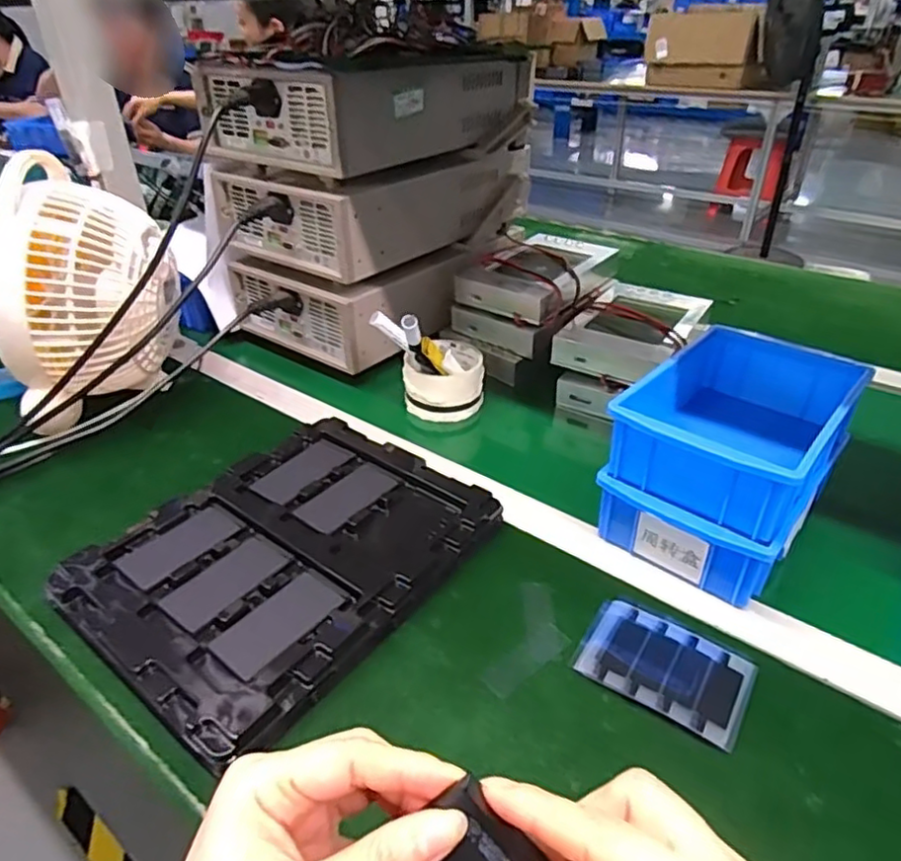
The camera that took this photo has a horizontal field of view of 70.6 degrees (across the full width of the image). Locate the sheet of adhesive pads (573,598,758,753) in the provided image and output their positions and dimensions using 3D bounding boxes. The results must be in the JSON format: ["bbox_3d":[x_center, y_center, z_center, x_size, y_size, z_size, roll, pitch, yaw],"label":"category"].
[{"bbox_3d":[0.140,0.152,0.416,0.103,0.007,0.072,22,41,30],"label":"sheet of adhesive pads"}]

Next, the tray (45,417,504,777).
[{"bbox_3d":[-0.122,0.091,0.488,0.214,0.018,0.274,22,40,30],"label":"tray"}]

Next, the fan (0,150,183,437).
[{"bbox_3d":[-0.359,-0.128,0.635,0.168,0.220,0.177,-18,38,-23],"label":"fan"}]

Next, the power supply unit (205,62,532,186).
[{"bbox_3d":[-0.083,-0.377,0.728,0.225,0.095,0.324,21,40,30],"label":"power supply unit"}]

